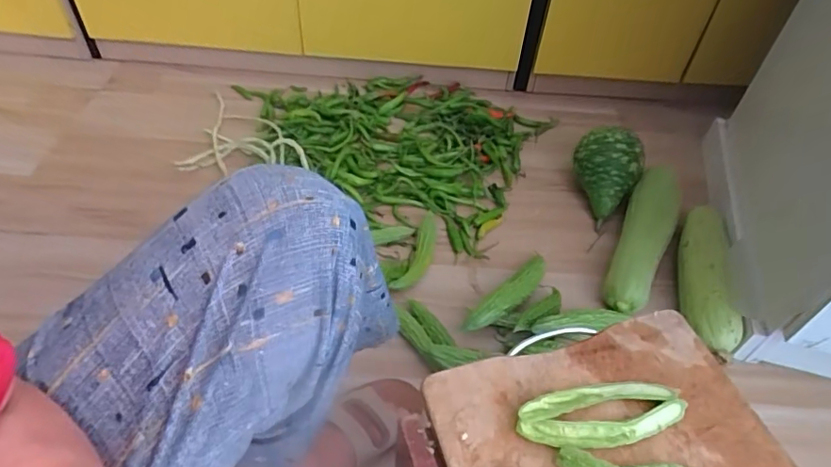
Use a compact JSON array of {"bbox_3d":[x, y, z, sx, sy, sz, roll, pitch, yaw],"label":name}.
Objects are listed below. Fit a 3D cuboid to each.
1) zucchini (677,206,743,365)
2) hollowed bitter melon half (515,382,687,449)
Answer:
[{"bbox_3d":[0.467,0.067,0.851,0.069,0.076,0.286,10,49,6],"label":"zucchini"},{"bbox_3d":[0.172,0.166,0.489,0.157,0.016,0.056,-3,49,-6],"label":"hollowed bitter melon half"}]

